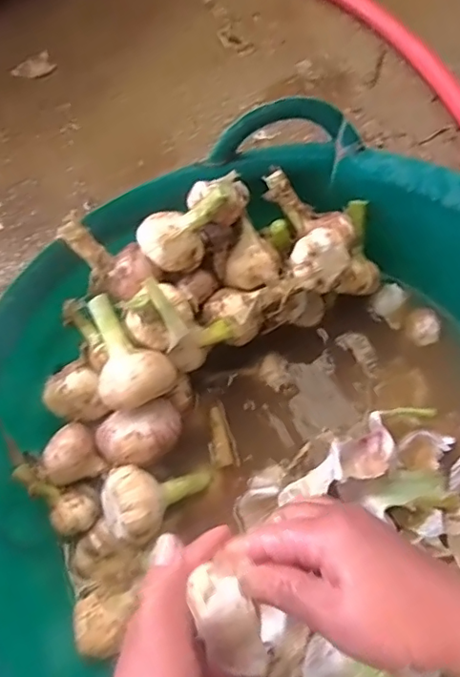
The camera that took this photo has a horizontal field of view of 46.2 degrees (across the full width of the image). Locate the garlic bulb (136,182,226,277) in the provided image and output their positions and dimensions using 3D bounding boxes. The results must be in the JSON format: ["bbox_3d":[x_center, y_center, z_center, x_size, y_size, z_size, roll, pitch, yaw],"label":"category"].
[{"bbox_3d":[-0.042,-0.097,0.455,0.055,0.060,0.071,39,72,18],"label":"garlic bulb"}]

